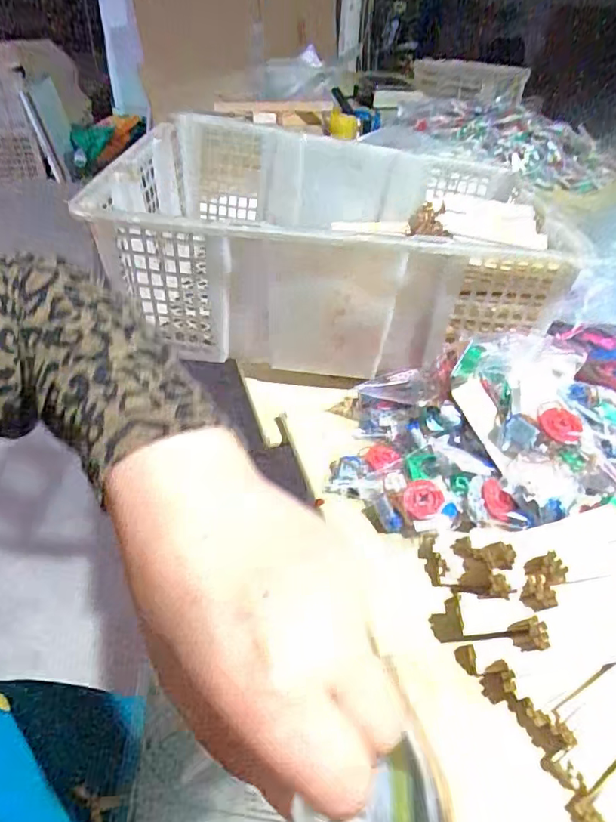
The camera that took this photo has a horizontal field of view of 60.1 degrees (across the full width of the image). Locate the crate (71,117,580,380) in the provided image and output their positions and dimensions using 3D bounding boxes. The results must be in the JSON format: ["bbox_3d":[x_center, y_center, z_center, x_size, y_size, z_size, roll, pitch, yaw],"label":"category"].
[{"bbox_3d":[0.033,-0.216,0.658,0.467,0.162,0.409,6,41,3],"label":"crate"}]

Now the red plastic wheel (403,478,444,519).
[{"bbox_3d":[0.093,0.072,0.433,0.032,0.008,0.032,2,69,-4],"label":"red plastic wheel"}]

